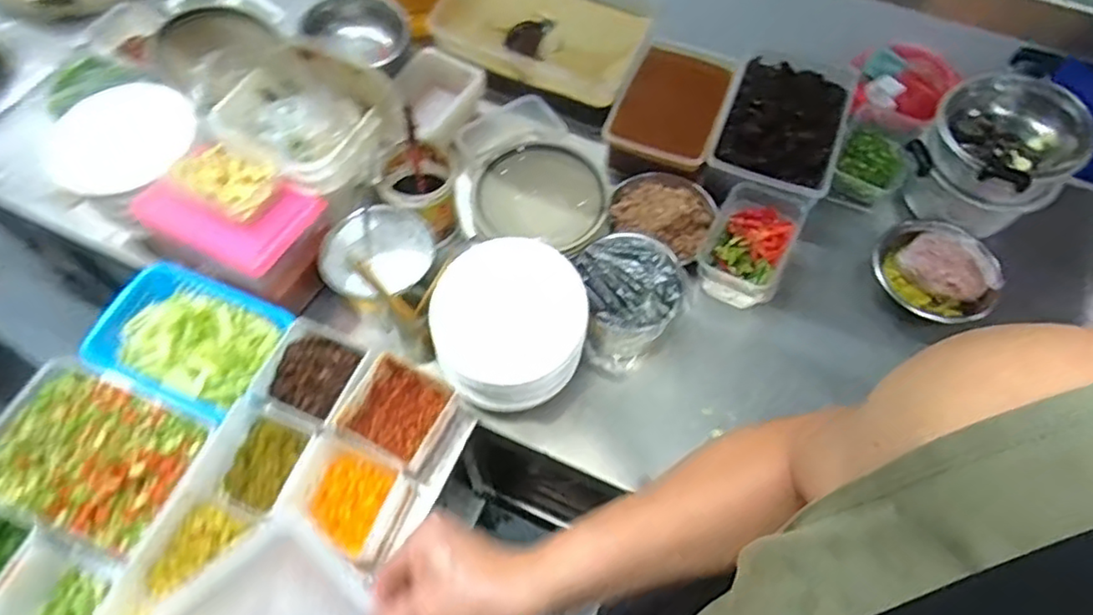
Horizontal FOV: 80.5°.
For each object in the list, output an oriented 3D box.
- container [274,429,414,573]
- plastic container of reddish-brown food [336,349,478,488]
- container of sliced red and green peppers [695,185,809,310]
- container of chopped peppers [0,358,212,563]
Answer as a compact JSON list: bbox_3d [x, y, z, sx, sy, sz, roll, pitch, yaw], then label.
[{"bbox_3d":[-0.244,0.225,0.778,0.132,0.078,0.119,21,63,9],"label":"container"},{"bbox_3d":[-0.180,0.149,0.834,0.131,0.095,0.119,27,64,13],"label":"plastic container of reddish-brown food"},{"bbox_3d":[0.306,-0.089,0.995,0.126,0.101,0.181,25,63,11],"label":"container of sliced red and green peppers"},{"bbox_3d":[-0.547,0.180,0.784,0.240,0.061,0.173,21,63,10],"label":"container of chopped peppers"}]

